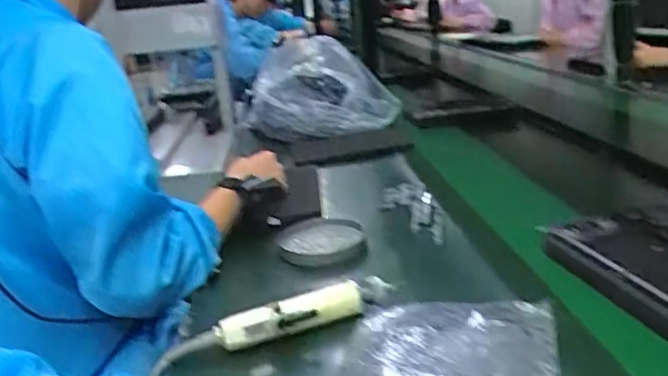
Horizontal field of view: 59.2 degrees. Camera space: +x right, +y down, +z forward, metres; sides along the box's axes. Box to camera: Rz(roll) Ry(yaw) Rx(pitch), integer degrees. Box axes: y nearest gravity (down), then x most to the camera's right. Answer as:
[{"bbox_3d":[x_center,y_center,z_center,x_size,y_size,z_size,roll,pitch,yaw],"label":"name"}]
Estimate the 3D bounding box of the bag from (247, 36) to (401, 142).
[{"bbox_3d":[-0.046,-0.239,1.314,0.265,0.156,0.293,-13,21,-21],"label":"bag"}]

